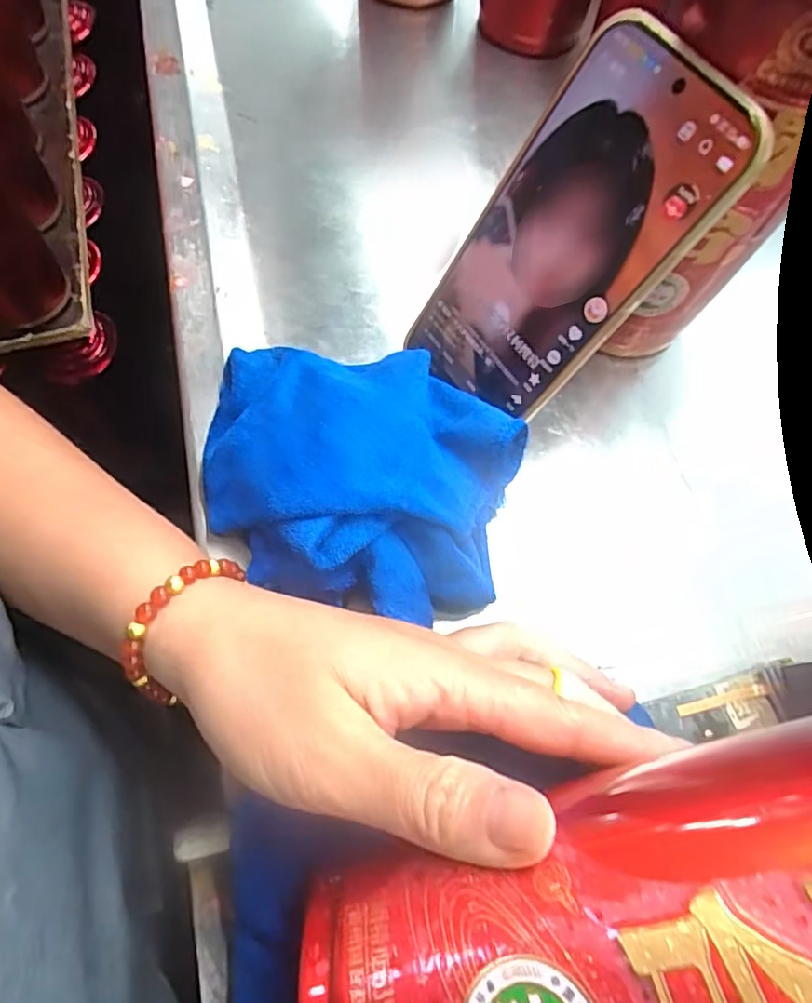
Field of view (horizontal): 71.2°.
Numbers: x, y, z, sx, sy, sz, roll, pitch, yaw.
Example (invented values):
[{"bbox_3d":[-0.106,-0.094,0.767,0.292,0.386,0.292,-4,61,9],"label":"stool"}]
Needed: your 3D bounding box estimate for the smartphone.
[{"bbox_3d":[0.057,-0.095,0.223,0.005,0.145,0.073,-23,70,-43],"label":"smartphone"}]

